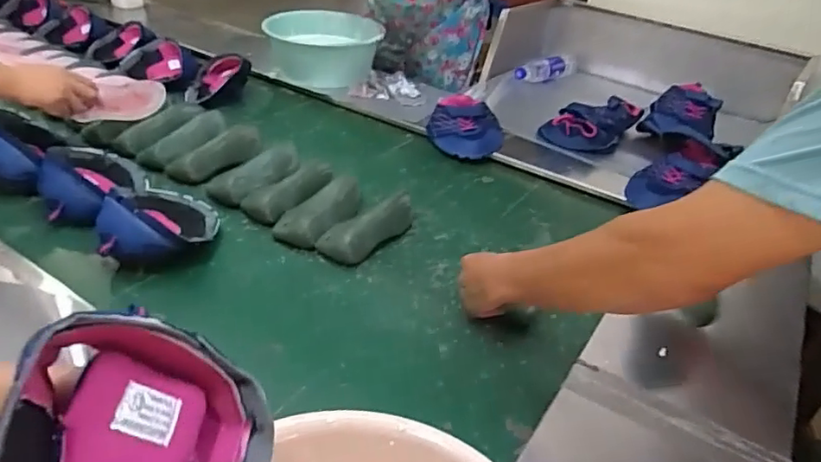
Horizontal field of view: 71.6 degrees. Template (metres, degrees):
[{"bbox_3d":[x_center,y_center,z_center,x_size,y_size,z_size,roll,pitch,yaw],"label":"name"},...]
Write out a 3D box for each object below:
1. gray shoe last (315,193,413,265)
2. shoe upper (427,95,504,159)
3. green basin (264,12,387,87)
[{"bbox_3d":[-0.071,-0.014,0.930,0.088,0.070,0.171,26,38,26],"label":"gray shoe last"},{"bbox_3d":[0.122,-0.232,1.261,0.163,0.085,0.137,10,33,5],"label":"shoe upper"},{"bbox_3d":[-0.238,-0.504,1.565,0.304,0.131,0.304,5,33,-3],"label":"green basin"}]

